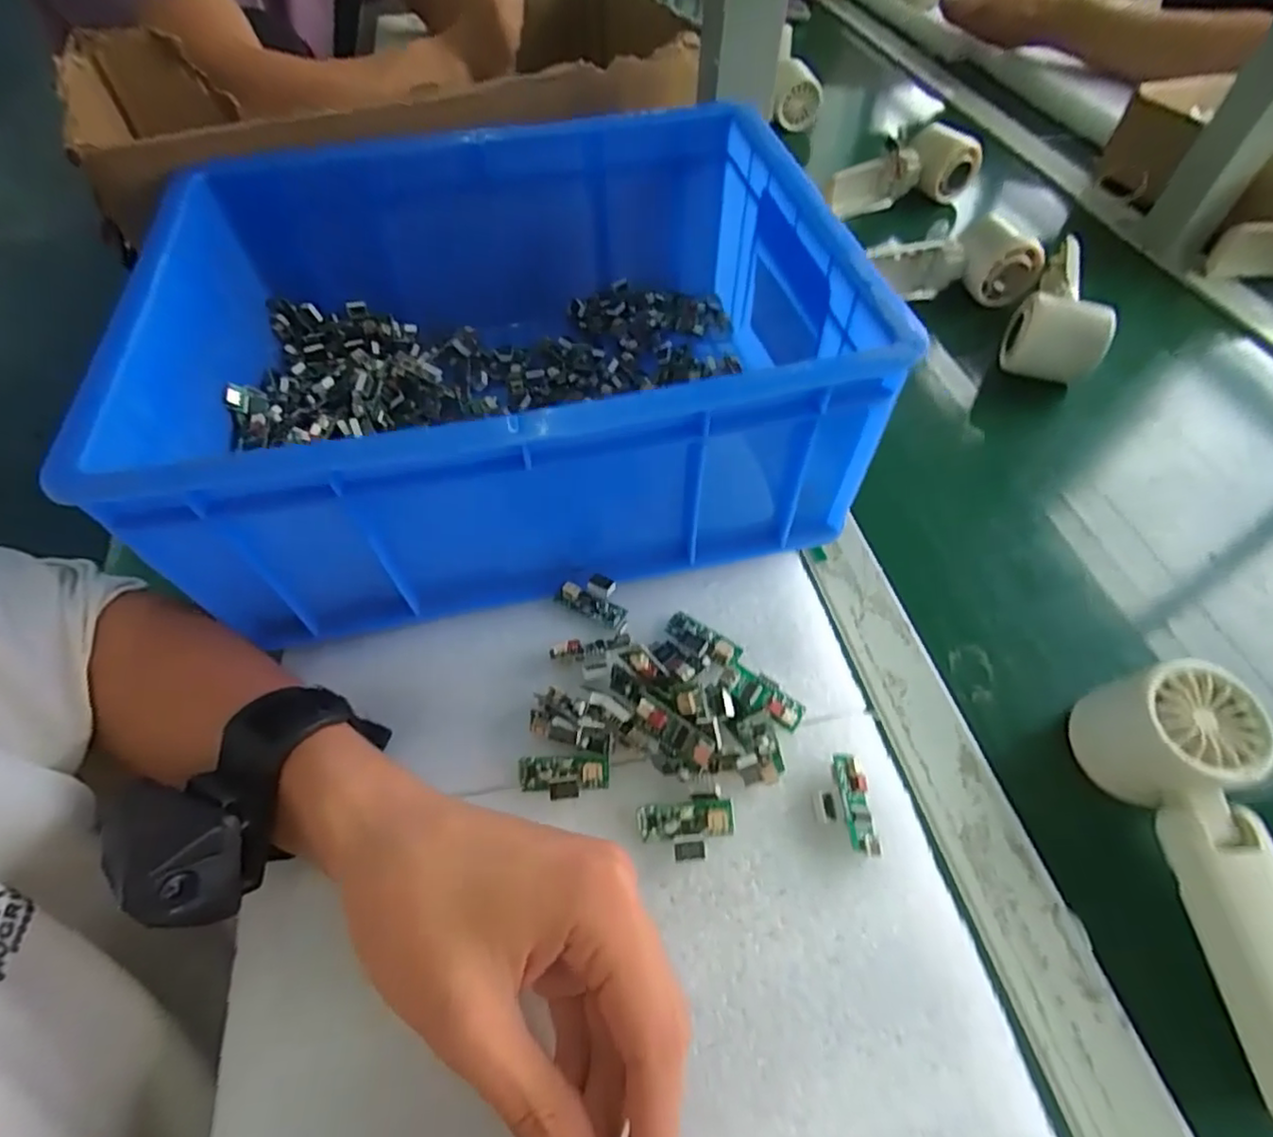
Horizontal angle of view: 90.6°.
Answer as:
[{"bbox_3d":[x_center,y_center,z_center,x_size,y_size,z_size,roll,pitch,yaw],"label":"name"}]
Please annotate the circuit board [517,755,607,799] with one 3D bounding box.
[{"bbox_3d":[-0.031,0.091,0.270,0.037,0.011,0.019,-4,47,2],"label":"circuit board"}]

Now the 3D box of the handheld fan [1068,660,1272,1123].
[{"bbox_3d":[0.245,0.123,0.259,0.044,0.056,0.160,-3,55,-2],"label":"handheld fan"}]

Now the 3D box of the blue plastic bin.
[{"bbox_3d":[-0.073,-0.123,0.348,0.342,0.114,0.261,-8,56,-6],"label":"blue plastic bin"}]

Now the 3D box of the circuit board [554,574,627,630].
[{"bbox_3d":[-0.022,0.014,0.320,0.037,0.006,0.022,24,90,14],"label":"circuit board"}]

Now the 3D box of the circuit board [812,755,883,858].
[{"bbox_3d":[0.086,0.098,0.260,0.023,0.010,0.038,-5,56,-4],"label":"circuit board"}]

